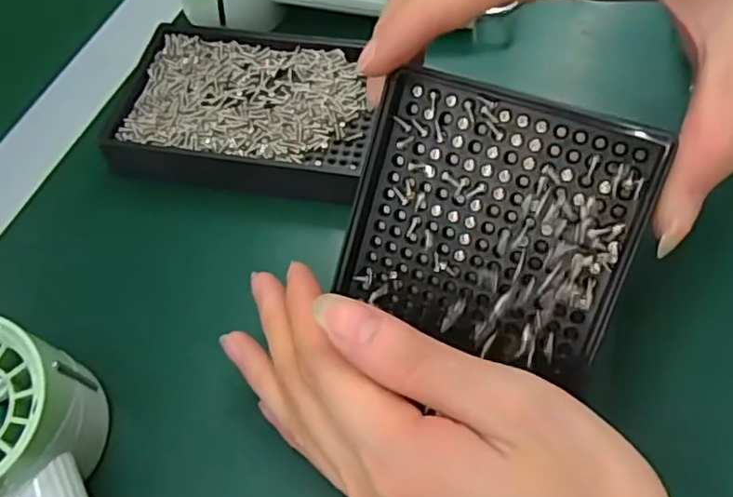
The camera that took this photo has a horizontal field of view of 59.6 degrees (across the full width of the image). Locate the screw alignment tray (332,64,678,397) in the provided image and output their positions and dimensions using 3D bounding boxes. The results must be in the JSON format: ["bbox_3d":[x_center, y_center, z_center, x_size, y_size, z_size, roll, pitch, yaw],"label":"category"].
[{"bbox_3d":[0.040,-0.009,0.212,0.092,0.009,0.084,20,106,18],"label":"screw alignment tray"}]

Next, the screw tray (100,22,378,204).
[{"bbox_3d":[-0.063,-0.071,0.335,0.131,0.020,0.099,8,59,9],"label":"screw tray"}]

